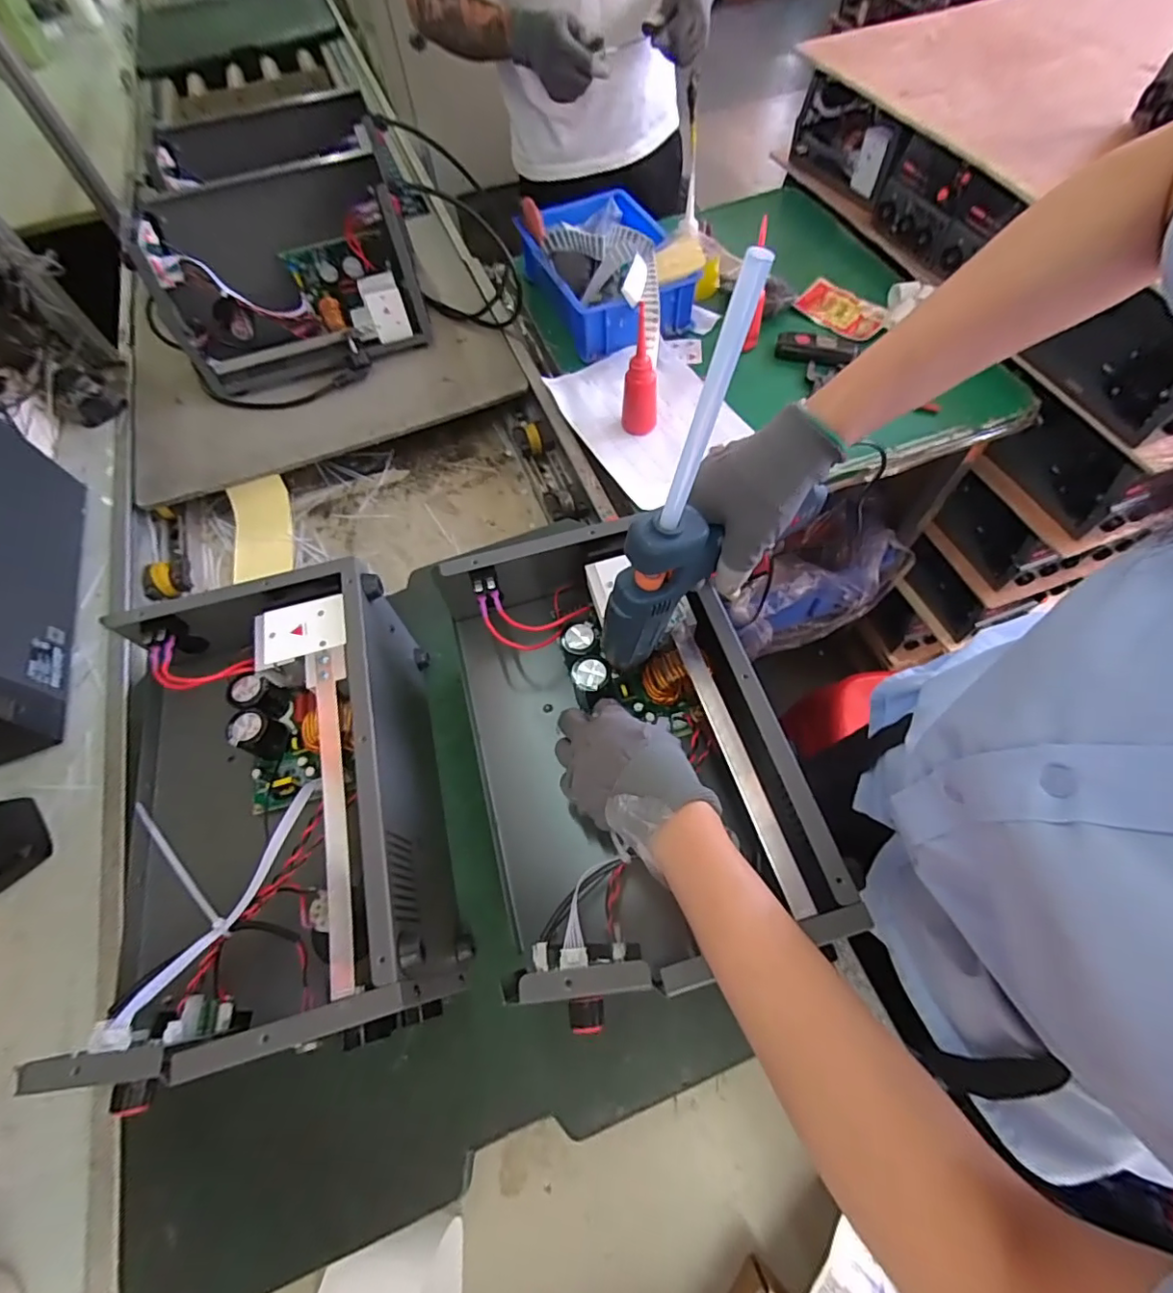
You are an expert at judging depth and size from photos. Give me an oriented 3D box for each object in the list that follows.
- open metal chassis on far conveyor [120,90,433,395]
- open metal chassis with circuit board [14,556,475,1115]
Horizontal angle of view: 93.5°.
[{"bbox_3d":[-0.472,-0.638,0.887,0.360,0.233,0.377,-15,61,-5],"label":"open metal chassis on far conveyor"},{"bbox_3d":[-0.259,0.131,0.467,0.238,0.156,0.356,-15,62,-5],"label":"open metal chassis with circuit board"}]

